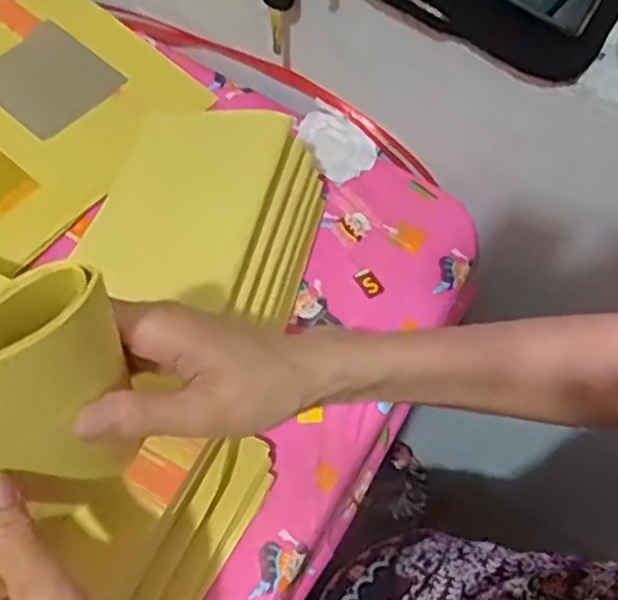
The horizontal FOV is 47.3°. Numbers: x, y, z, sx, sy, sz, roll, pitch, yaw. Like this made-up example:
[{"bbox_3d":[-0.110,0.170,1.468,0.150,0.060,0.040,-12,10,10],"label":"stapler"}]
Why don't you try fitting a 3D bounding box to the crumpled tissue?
[{"bbox_3d":[0.021,-0.128,0.585,0.067,0.014,0.050,33,64,13],"label":"crumpled tissue"}]

